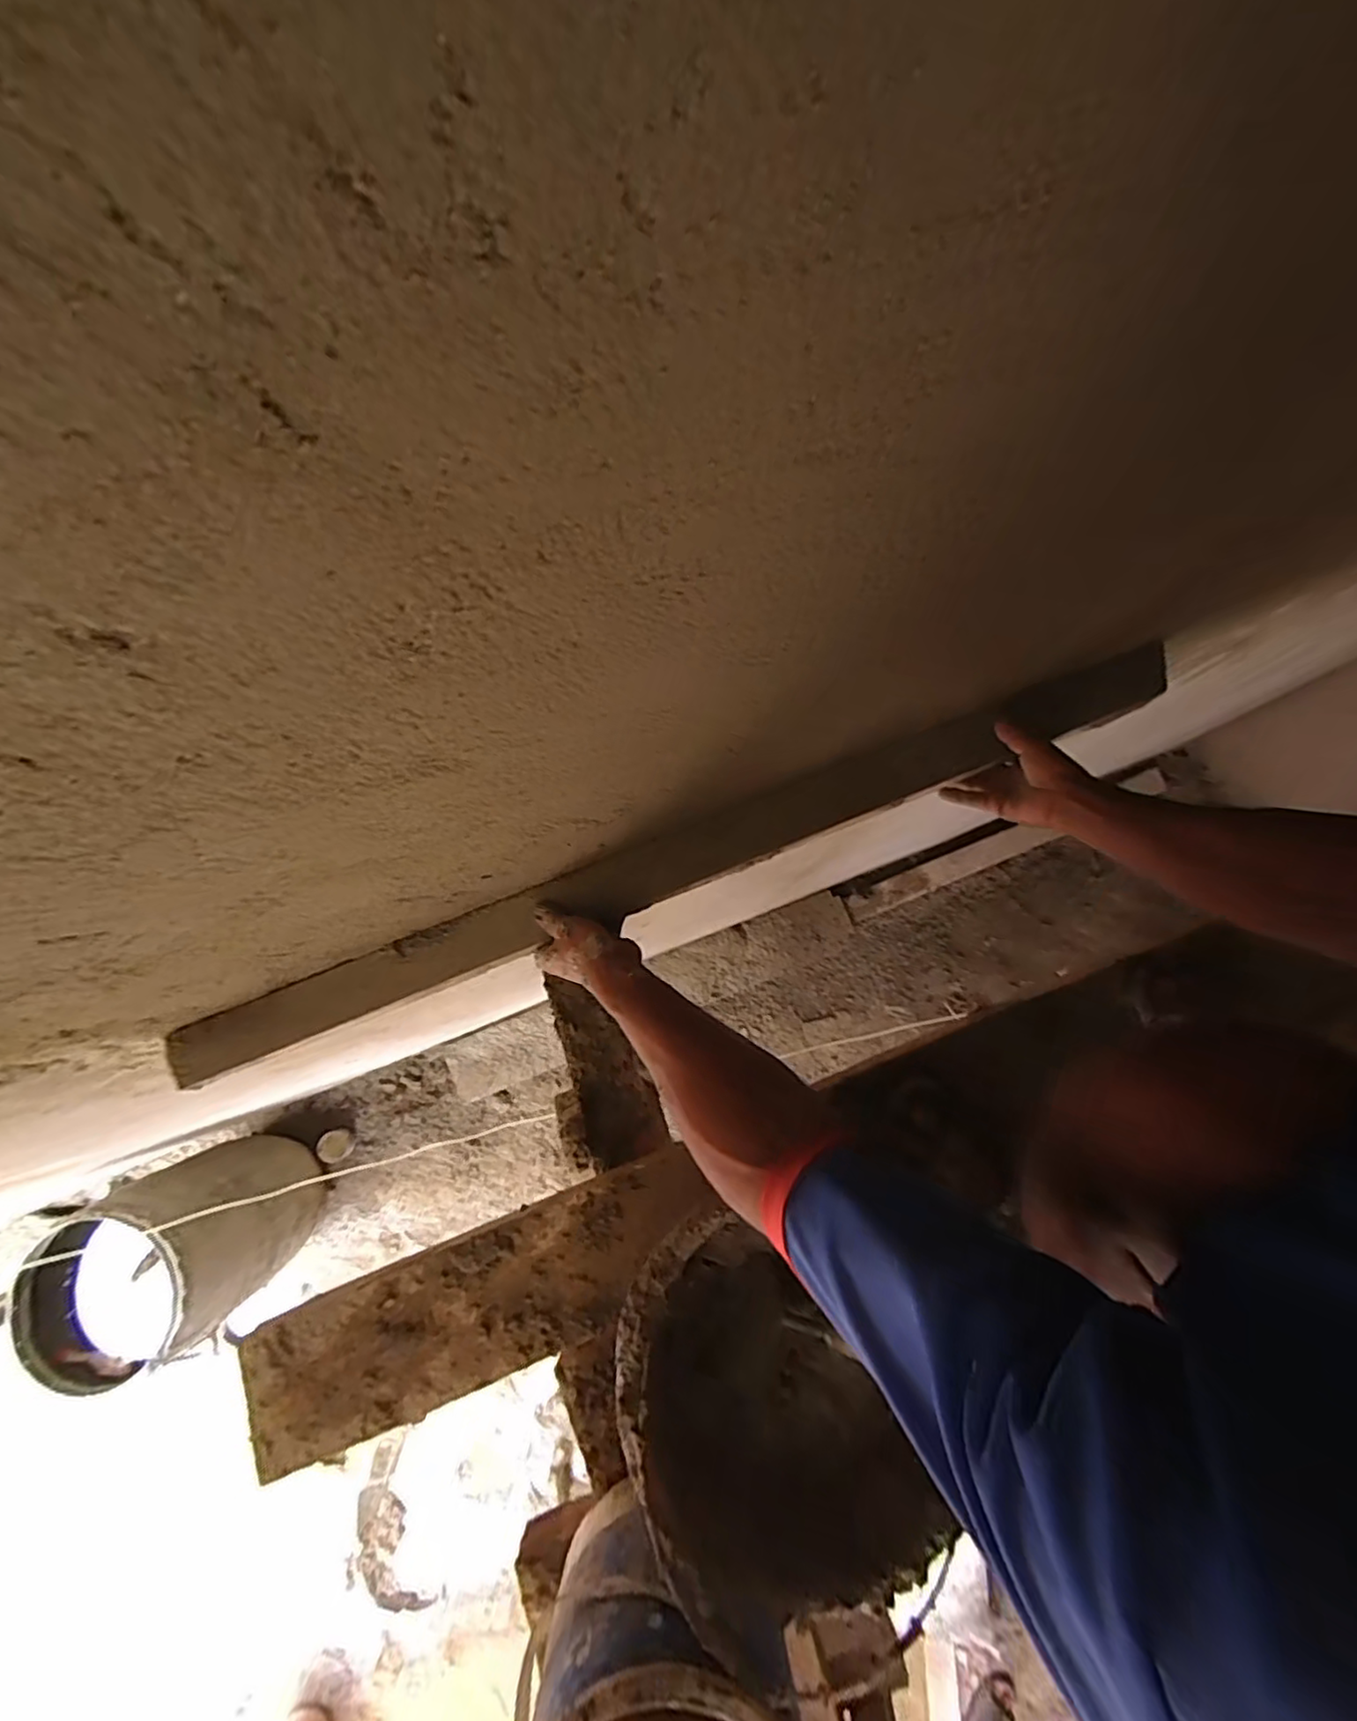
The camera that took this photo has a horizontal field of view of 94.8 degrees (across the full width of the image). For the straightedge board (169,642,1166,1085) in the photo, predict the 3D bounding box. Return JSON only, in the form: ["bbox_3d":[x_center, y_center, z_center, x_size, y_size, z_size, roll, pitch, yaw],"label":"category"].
[{"bbox_3d":[0.012,-0.006,0.621,1.023,0.020,0.073,-22,117,-3],"label":"straightedge board"}]

